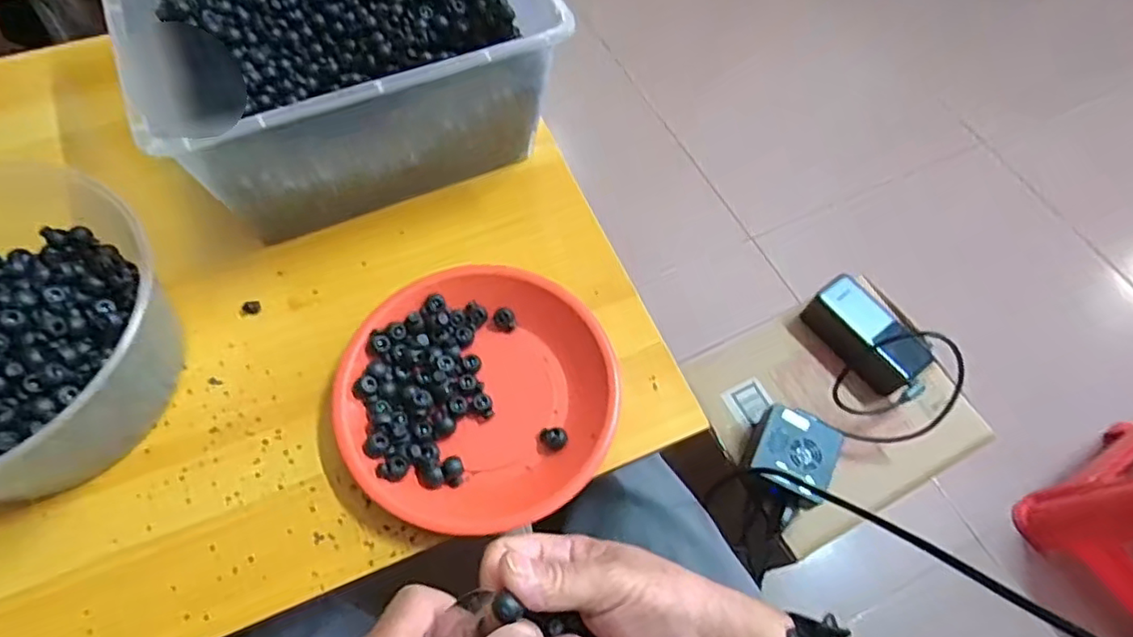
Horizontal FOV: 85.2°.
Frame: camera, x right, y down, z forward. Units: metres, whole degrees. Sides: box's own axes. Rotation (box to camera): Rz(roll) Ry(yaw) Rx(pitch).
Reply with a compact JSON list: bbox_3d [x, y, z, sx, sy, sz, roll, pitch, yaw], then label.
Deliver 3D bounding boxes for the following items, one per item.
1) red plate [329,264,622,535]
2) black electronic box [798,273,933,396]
[{"bbox_3d":[-0.063,0.053,0.451,0.197,0.031,0.186,1,61,-3],"label":"red plate"},{"bbox_3d":[0.337,0.019,0.695,0.063,0.066,0.129,-29,67,-17],"label":"black electronic box"}]

